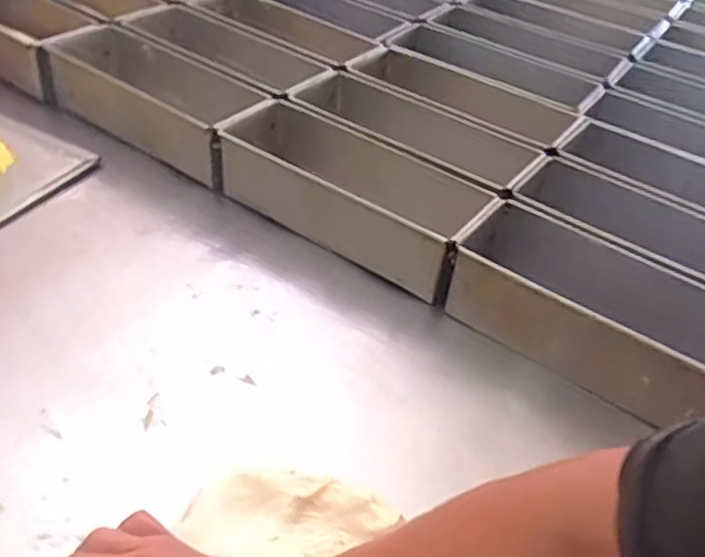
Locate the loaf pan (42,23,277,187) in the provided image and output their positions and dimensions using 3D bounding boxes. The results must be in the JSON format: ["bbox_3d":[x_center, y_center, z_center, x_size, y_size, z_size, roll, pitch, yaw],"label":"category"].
[{"bbox_3d":[-0.271,-0.239,0.882,0.325,0.092,0.128,28,45,23],"label":"loaf pan"}]

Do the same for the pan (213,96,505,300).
[{"bbox_3d":[-0.018,-0.103,0.767,0.328,0.092,0.123,28,45,23],"label":"pan"}]

